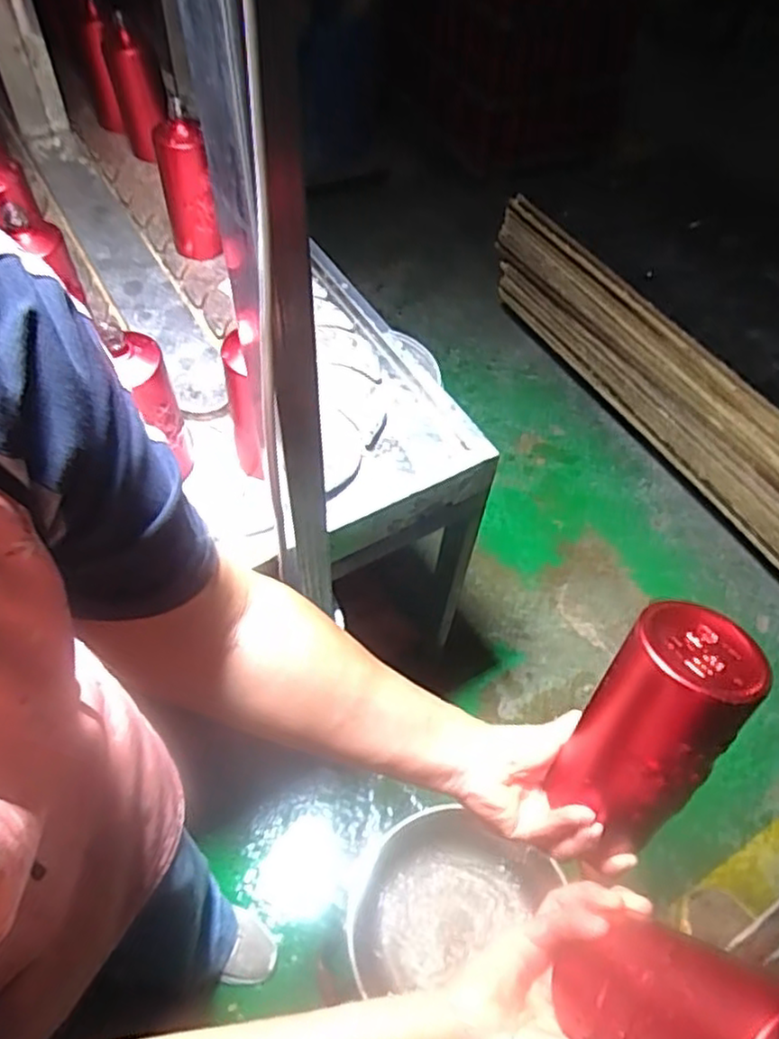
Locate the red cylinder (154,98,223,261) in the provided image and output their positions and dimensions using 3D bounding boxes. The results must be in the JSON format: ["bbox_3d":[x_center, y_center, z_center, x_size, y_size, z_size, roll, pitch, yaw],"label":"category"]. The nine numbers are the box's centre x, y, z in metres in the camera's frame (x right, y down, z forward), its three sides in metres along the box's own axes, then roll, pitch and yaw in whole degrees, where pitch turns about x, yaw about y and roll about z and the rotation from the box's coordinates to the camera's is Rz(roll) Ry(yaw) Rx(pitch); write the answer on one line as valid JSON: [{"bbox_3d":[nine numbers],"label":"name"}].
[{"bbox_3d":[-0.290,-0.475,1.014,0.070,0.207,0.069,-13,61,-10],"label":"red cylinder"}]

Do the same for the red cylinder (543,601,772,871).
[{"bbox_3d":[0.170,0.142,0.475,0.077,0.171,0.068,28,33,16],"label":"red cylinder"}]

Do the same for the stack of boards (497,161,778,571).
[{"bbox_3d":[0.850,-0.424,1.700,0.564,0.368,1.313,-27,64,-18],"label":"stack of boards"}]

